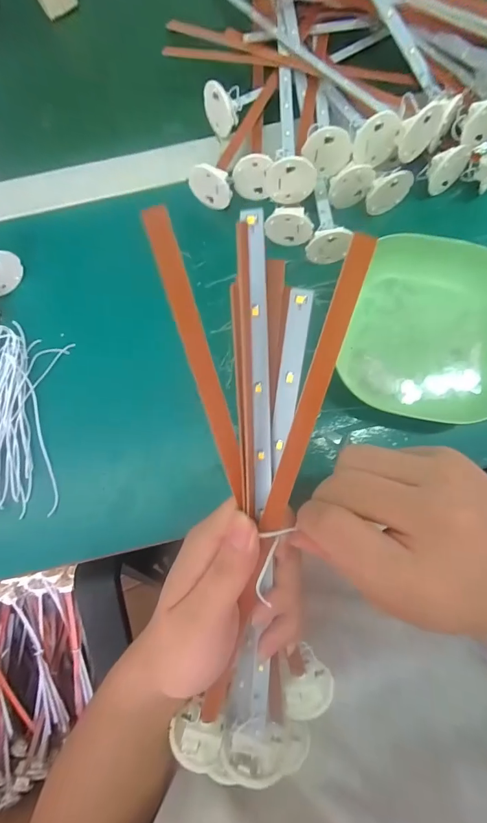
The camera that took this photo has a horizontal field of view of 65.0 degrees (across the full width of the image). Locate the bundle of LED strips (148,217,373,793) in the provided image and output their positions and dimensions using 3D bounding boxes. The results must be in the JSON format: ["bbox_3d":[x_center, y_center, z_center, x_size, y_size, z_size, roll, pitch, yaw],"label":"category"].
[{"bbox_3d":[0.008,0.067,0.194,0.084,0.043,0.296,0,108,1],"label":"bundle of LED strips"}]

